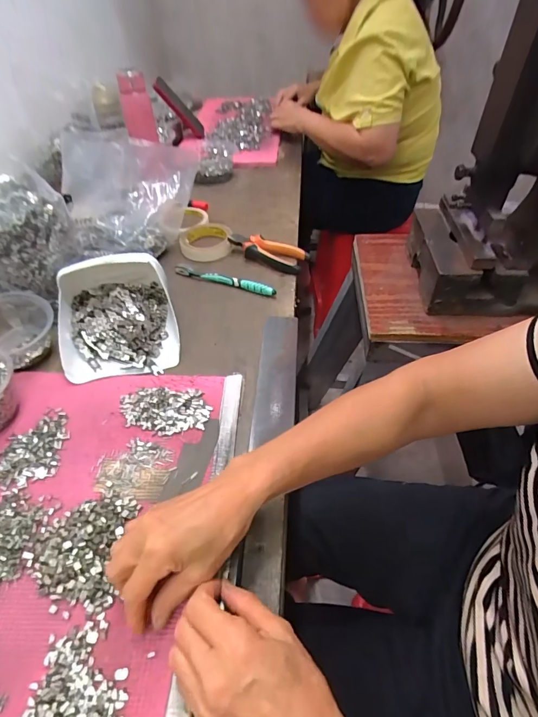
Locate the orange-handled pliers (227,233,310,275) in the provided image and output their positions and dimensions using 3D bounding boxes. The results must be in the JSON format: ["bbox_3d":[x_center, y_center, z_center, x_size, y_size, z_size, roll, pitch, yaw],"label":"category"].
[{"bbox_3d":[-0.005,-0.189,0.690,0.143,0.032,0.058,22,52,20],"label":"orange-handled pliers"}]

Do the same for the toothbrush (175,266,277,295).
[{"bbox_3d":[-0.074,-0.131,0.648,0.183,0.019,0.016,16,50,15],"label":"toothbrush"}]

